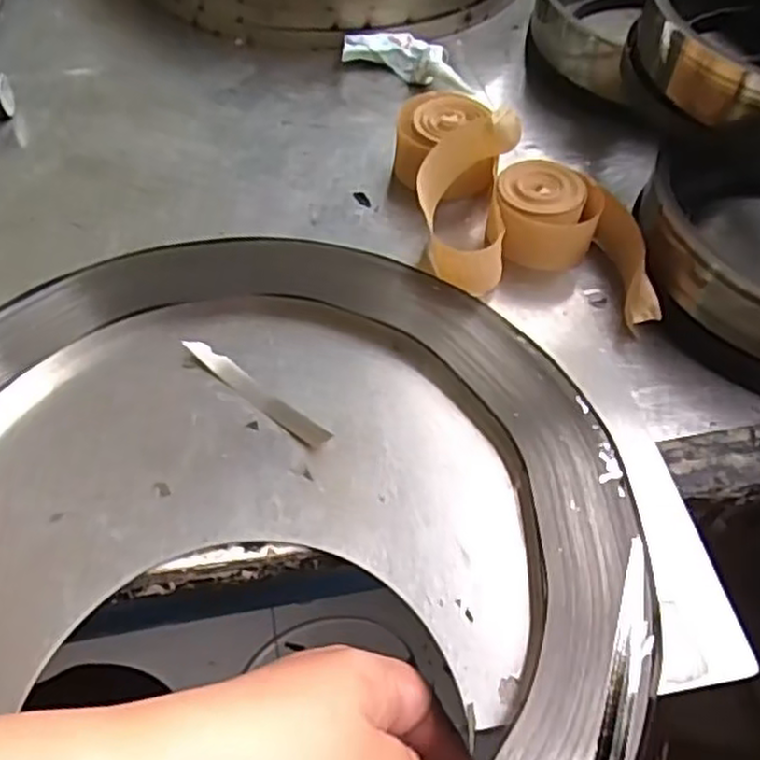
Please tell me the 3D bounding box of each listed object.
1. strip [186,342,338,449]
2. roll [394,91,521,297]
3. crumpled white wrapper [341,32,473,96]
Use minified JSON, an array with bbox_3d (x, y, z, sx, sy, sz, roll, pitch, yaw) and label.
[{"bbox_3d":[-0.056,0.005,0.324,0.080,0.004,0.010,35,63,18],"label":"strip"},{"bbox_3d":[0.042,-0.104,0.377,0.055,0.051,0.122,-4,55,-4],"label":"roll"},{"bbox_3d":[0.021,-0.209,0.479,0.093,0.018,0.032,22,57,14],"label":"crumpled white wrapper"}]

